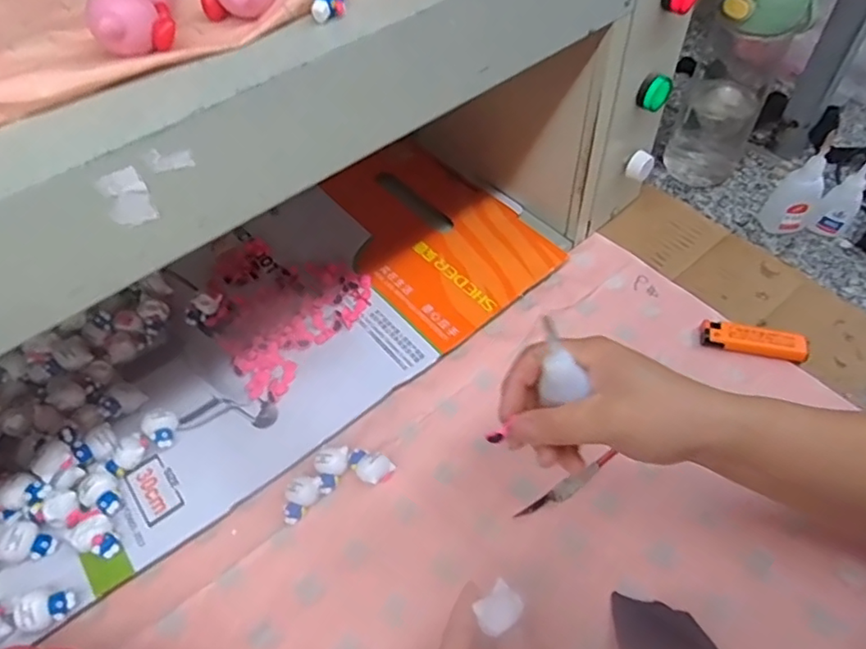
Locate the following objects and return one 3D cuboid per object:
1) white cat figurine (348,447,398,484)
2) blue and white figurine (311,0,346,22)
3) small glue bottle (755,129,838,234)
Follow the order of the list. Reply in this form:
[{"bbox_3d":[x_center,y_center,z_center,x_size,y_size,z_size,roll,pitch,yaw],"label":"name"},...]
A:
[{"bbox_3d":[-0.046,0.102,0.430,0.035,0.013,0.025,35,63,25],"label":"white cat figurine"},{"bbox_3d":[-0.050,-0.156,0.279,0.016,0.017,0.012,-5,54,0],"label":"blue and white figurine"},{"bbox_3d":[0.352,-0.131,0.554,0.040,0.107,0.021,33,62,24],"label":"small glue bottle"}]

